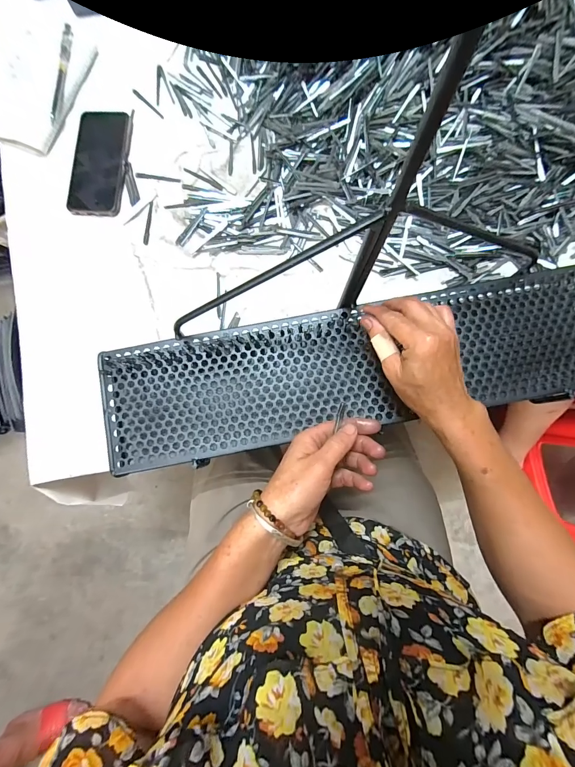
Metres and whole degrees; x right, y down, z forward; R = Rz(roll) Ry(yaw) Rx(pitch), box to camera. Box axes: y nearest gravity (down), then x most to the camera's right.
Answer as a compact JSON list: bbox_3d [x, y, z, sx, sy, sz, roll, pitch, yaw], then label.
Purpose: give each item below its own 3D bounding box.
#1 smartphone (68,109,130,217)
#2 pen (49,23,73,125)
[{"bbox_3d":[-0.282,-0.335,0.489,0.078,0.008,0.171,4,76,3],"label":"smartphone"},{"bbox_3d":[-0.353,-0.484,0.507,0.014,0.008,0.172,2,76,2],"label":"pen"}]

